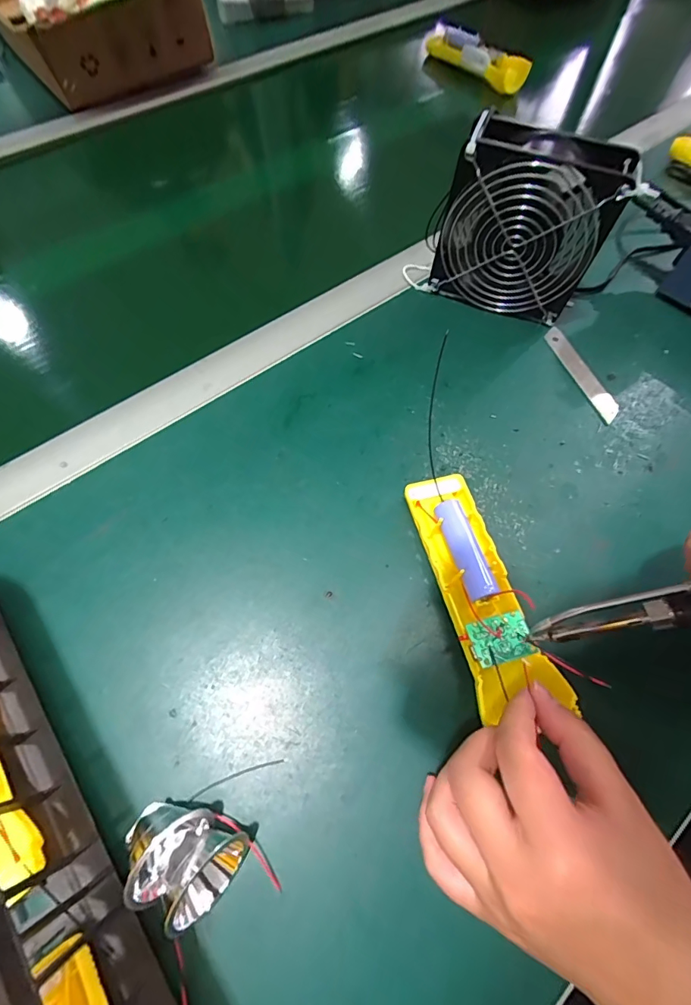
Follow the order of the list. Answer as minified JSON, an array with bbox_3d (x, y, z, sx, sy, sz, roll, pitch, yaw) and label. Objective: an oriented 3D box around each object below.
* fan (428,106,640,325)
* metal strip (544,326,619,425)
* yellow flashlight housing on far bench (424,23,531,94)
[{"bbox_3d":[0.136,-0.219,0.351,0.134,0.127,0.049,14,64,4],"label":"fan"},{"bbox_3d":[0.204,-0.112,0.372,0.018,0.004,0.097,-25,73,-5],"label":"metal strip"},{"bbox_3d":[0.188,-0.643,0.620,0.044,0.034,0.181,-39,72,-19],"label":"yellow flashlight housing on far bench"}]

